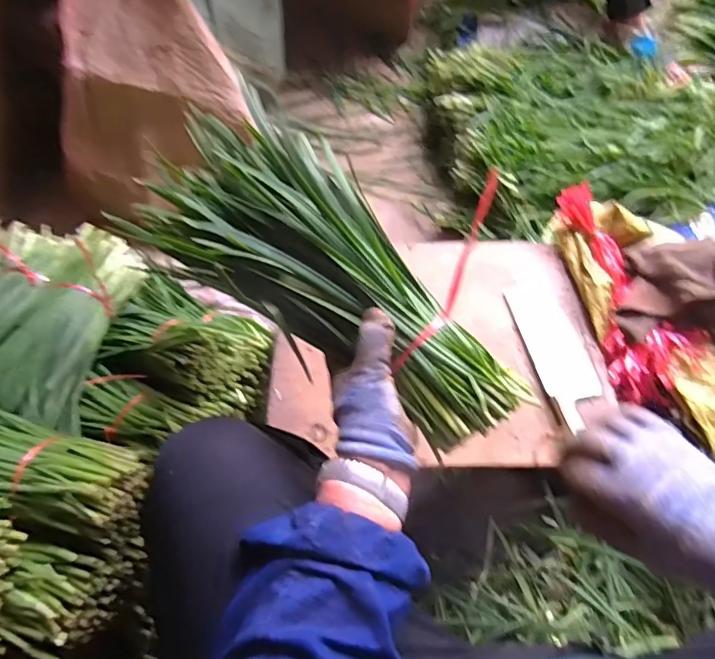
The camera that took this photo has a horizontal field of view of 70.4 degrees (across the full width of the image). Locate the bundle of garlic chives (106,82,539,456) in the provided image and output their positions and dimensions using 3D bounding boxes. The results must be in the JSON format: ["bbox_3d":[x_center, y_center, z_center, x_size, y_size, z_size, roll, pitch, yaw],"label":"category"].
[{"bbox_3d":[-0.020,-0.047,0.447,0.369,0.061,0.157,41,68,8],"label":"bundle of garlic chives"}]

